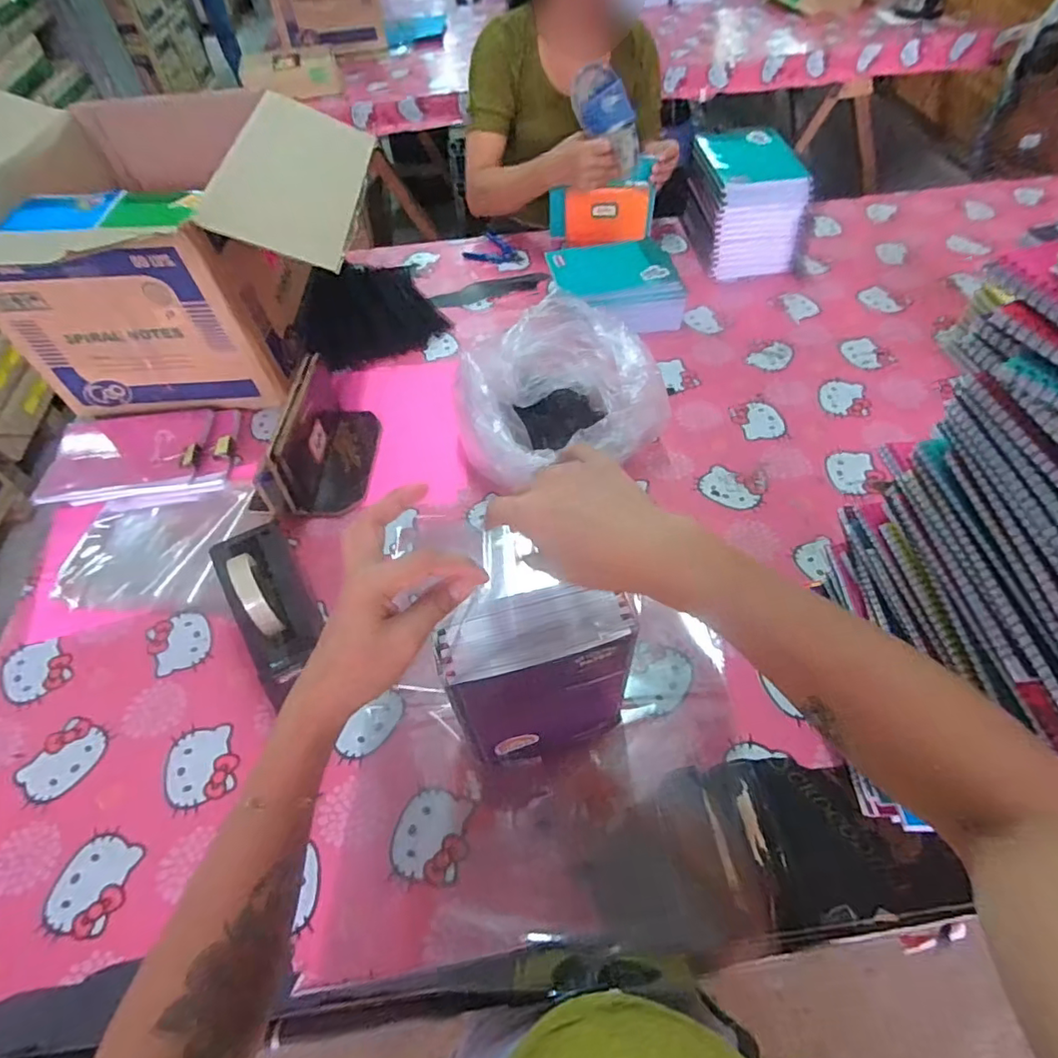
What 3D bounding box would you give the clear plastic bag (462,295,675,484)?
[{"bbox_3d":[0.029,-0.187,0.819,0.255,0.148,0.237,-15,55,-8],"label":"clear plastic bag"}]

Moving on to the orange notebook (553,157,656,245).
[{"bbox_3d":[0.140,-0.613,1.114,0.193,0.115,0.018,-4,44,10],"label":"orange notebook"}]

